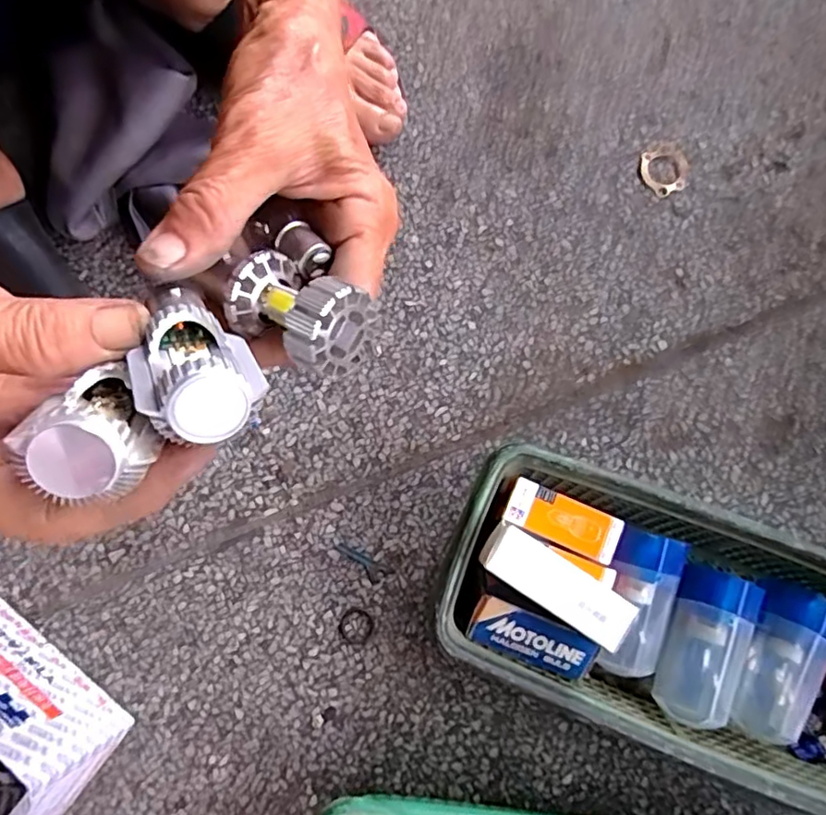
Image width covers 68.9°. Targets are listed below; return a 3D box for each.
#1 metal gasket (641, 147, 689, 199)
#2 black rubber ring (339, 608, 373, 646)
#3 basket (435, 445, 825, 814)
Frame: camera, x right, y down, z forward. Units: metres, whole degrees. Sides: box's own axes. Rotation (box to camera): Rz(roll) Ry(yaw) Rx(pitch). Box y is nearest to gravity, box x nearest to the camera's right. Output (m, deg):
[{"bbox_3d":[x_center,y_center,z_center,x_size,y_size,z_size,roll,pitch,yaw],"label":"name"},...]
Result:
[{"bbox_3d":[0.183,-0.172,0.435,0.033,0.004,0.037,-15,78,-2],"label":"metal gasket"},{"bbox_3d":[-0.036,0.139,0.380,0.022,0.004,0.022,0,78,1],"label":"black rubber ring"},{"bbox_3d":[0.164,0.125,0.335,0.295,0.085,0.127,20,79,5],"label":"basket"}]

